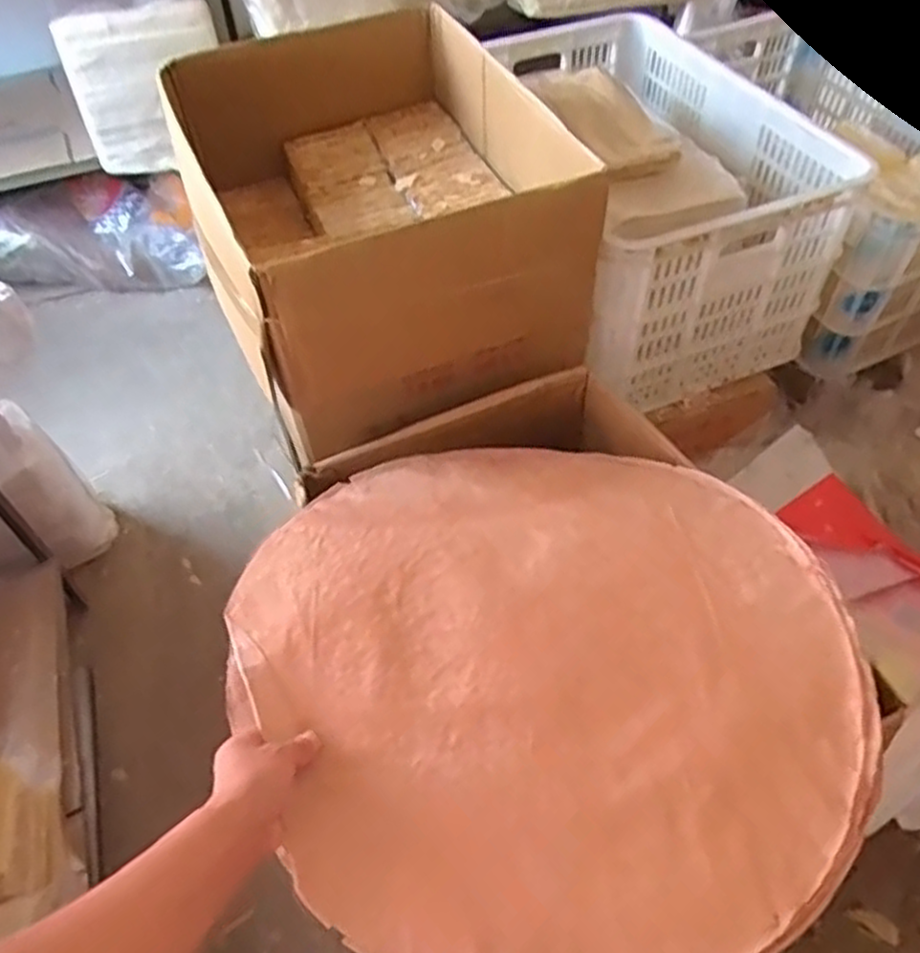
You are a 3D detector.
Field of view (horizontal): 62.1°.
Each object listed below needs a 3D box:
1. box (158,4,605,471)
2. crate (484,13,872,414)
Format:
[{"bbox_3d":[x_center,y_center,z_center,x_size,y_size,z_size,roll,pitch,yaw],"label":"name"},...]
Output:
[{"bbox_3d":[-0.097,-0.361,1.031,0.490,0.257,0.543,-24,53,-14],"label":"box"},{"bbox_3d":[0.280,-0.462,1.273,0.458,0.303,0.631,-21,53,-12],"label":"crate"}]

